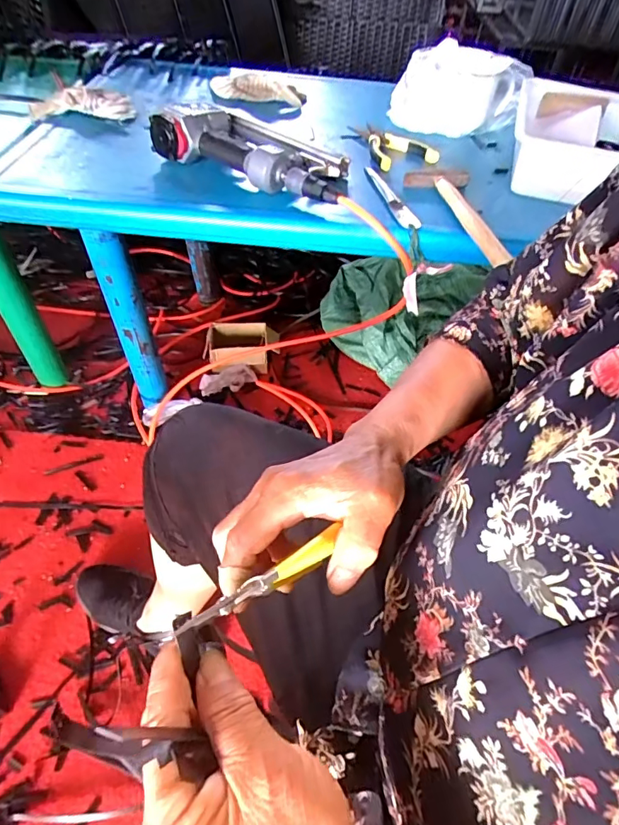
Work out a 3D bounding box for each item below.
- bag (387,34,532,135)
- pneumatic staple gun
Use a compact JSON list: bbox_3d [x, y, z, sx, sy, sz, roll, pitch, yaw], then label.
[{"bbox_3d":[0.250,-0.539,0.784,0.194,0.111,0.102,-23,54,-19],"label":"bag"},{"bbox_3d":[-0.056,-0.366,0.655,0.274,0.054,0.168,29,55,22],"label":"pneumatic staple gun"}]

